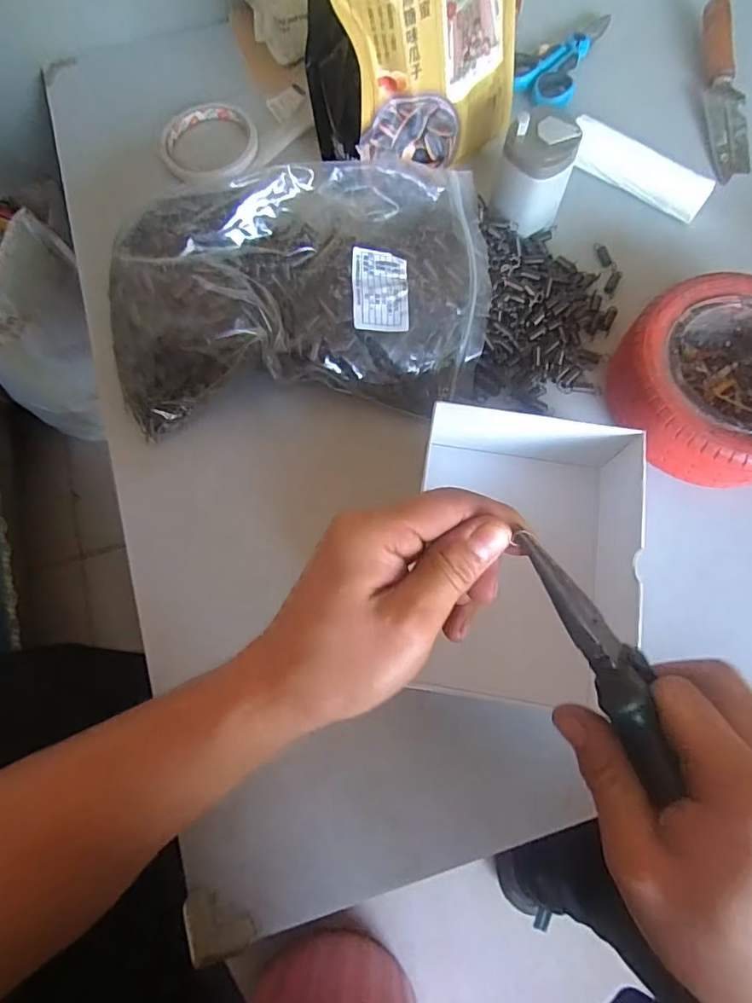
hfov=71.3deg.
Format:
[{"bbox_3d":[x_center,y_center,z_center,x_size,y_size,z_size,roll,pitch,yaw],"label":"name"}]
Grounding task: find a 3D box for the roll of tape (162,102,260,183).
[{"bbox_3d":[-0.157,-0.339,0.494,0.090,0.011,0.087,0,75,1],"label":"roll of tape"}]

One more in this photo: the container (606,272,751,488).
[{"bbox_3d":[0.256,-0.087,0.392,0.144,0.060,0.143,0,75,1],"label":"container"}]

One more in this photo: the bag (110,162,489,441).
[{"bbox_3d":[-0.054,-0.155,0.399,0.276,0.089,0.173,-3,75,0],"label":"bag"}]

